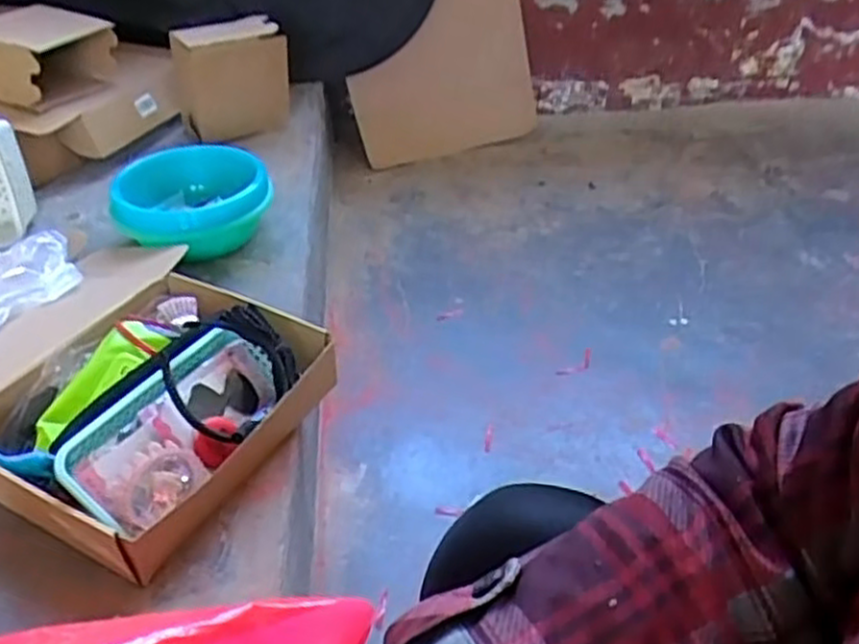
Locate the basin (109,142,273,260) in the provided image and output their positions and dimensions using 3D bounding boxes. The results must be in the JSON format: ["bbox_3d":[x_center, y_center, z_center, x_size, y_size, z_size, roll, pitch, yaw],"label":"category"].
[{"bbox_3d":[-0.375,-0.183,1.207,0.212,0.123,0.193,13,40,18],"label":"basin"}]

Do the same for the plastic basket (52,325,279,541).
[{"bbox_3d":[-0.249,0.110,0.800,0.117,0.090,0.260,19,42,23],"label":"plastic basket"}]

